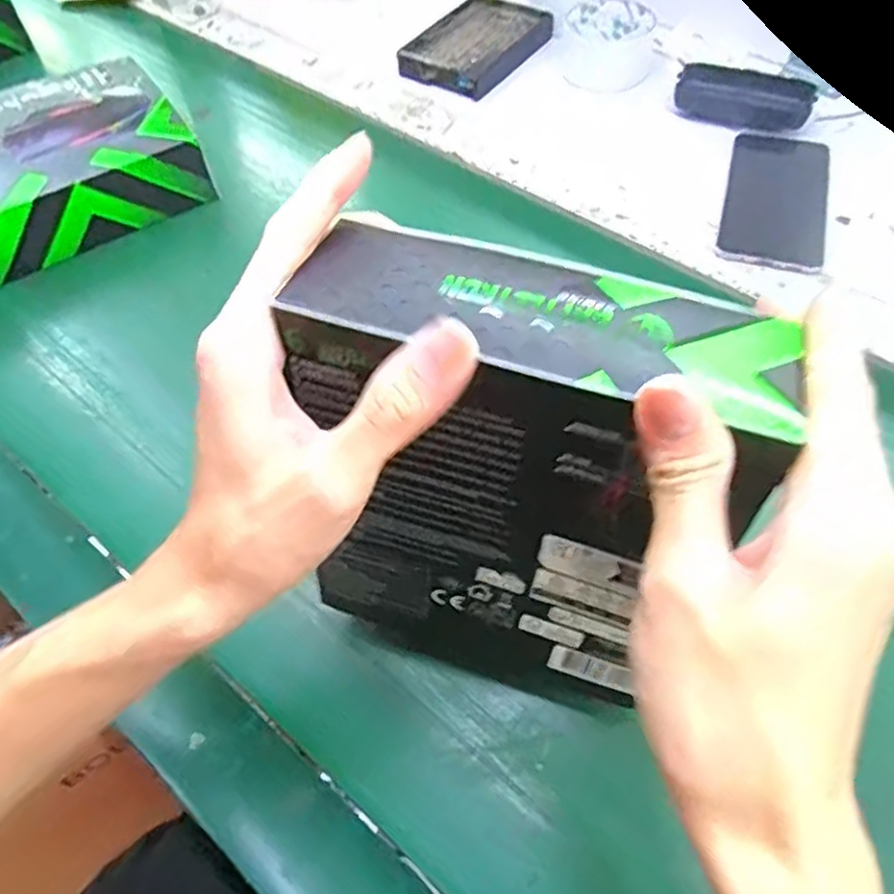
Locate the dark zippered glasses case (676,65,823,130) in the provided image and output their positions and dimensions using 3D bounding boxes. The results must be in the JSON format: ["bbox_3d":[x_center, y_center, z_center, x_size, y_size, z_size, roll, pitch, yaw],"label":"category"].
[{"bbox_3d":[0.252,-0.297,0.593,0.109,0.021,0.053,15,59,11],"label":"dark zippered glasses case"}]

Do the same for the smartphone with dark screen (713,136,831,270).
[{"bbox_3d":[0.255,-0.194,0.539,0.073,0.004,0.152,15,59,11],"label":"smartphone with dark screen"}]

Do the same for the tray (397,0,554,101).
[{"bbox_3d":[0.028,-0.386,0.668,0.103,0.016,0.139,35,64,21],"label":"tray"}]

